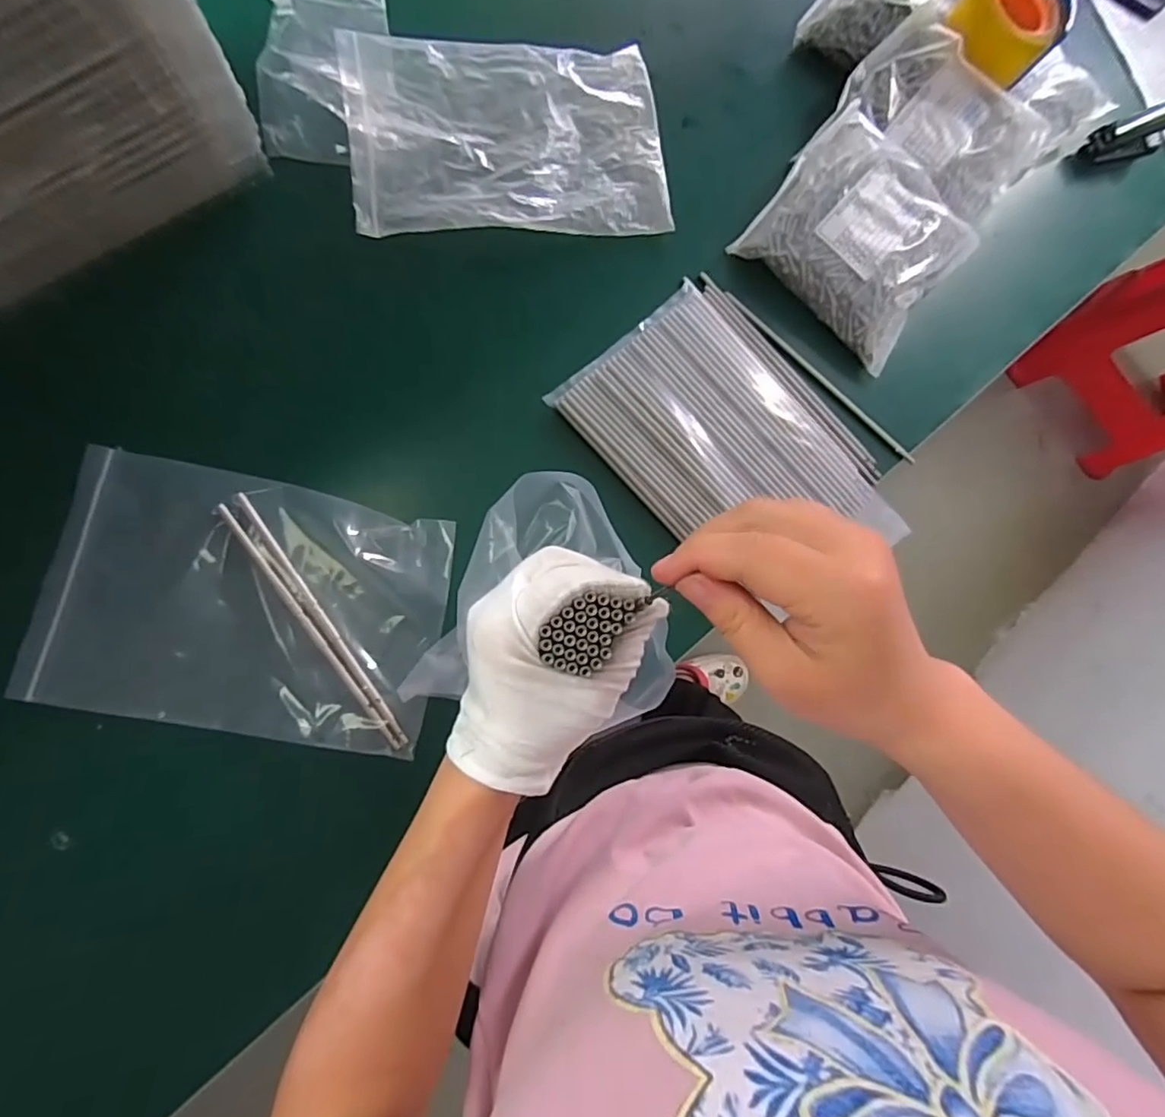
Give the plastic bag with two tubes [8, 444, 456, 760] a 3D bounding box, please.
[{"bbox_3d":[-0.263,0.036,0.474,0.286,0.026,0.198,11,82,-6],"label":"plastic bag with two tubes"}]

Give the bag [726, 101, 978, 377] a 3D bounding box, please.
[{"bbox_3d":[0.279,-0.322,0.587,0.187,0.049,0.179,38,81,-2],"label":"bag"}]

